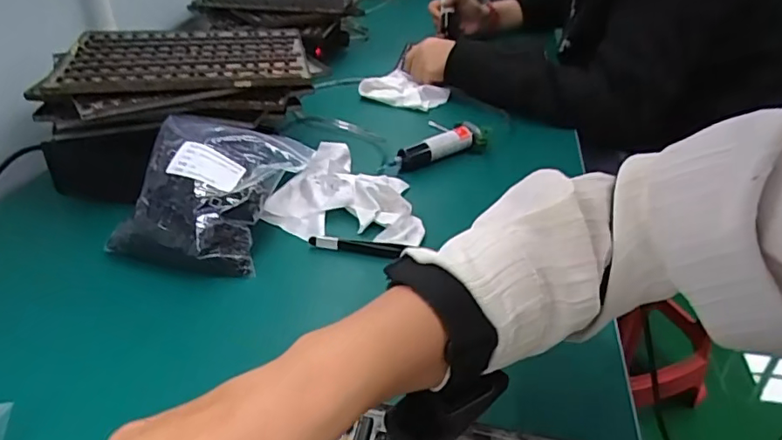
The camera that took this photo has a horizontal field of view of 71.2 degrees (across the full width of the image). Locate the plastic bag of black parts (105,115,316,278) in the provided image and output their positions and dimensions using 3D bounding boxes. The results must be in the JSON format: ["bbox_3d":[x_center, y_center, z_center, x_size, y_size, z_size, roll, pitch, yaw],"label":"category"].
[{"bbox_3d":[-0.161,-0.031,0.496,0.124,0.076,0.149,8,35,12],"label":"plastic bag of black parts"}]

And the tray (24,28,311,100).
[{"bbox_3d":[-0.226,-0.176,0.593,0.259,0.007,0.180,-6,37,-13],"label":"tray"}]

